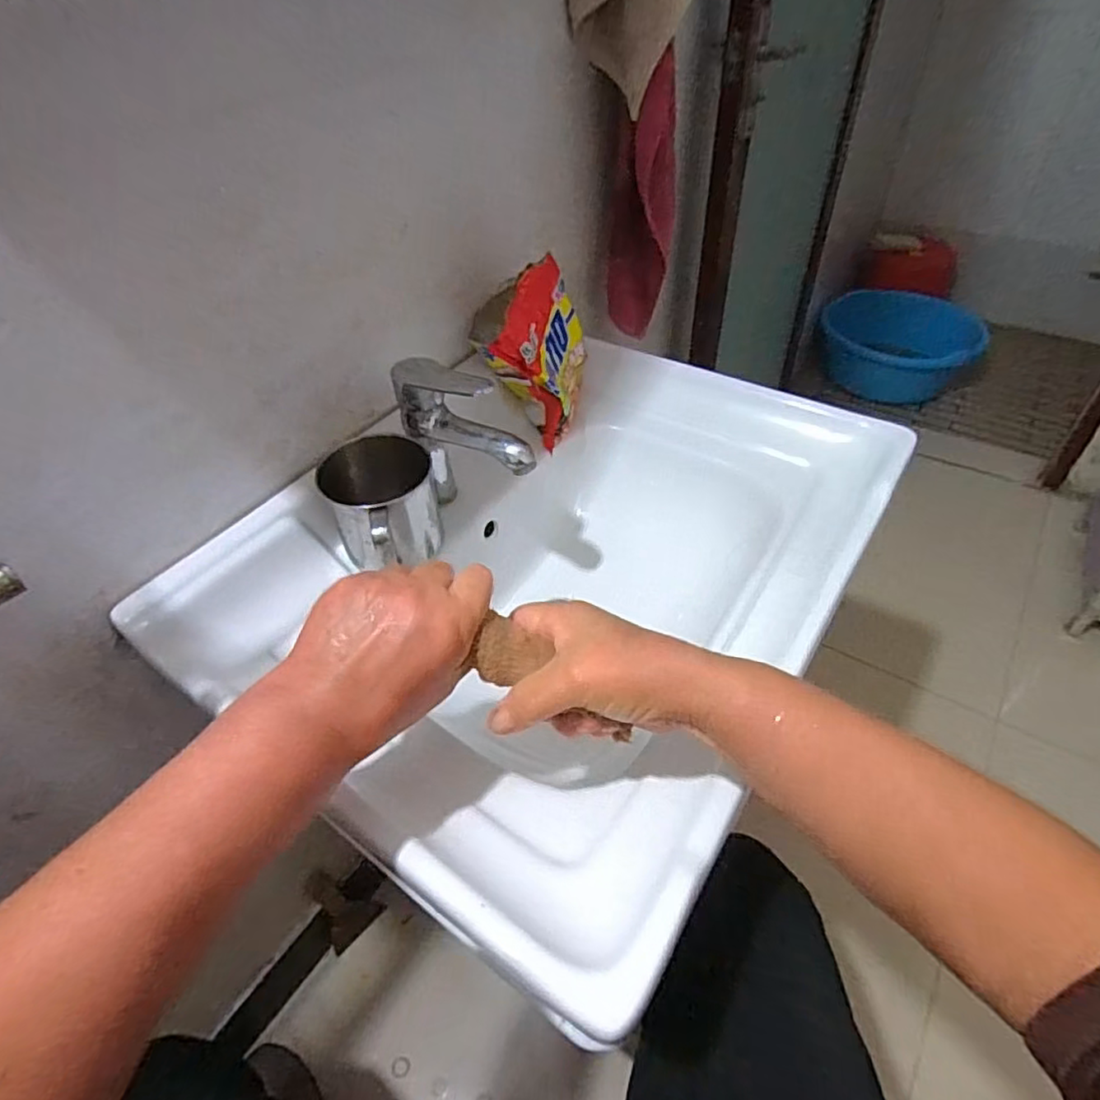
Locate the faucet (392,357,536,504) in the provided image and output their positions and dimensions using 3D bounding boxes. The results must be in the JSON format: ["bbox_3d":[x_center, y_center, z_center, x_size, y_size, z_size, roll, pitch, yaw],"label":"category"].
[{"bbox_3d":[-0.077,-0.097,0.588,0.148,0.149,0.039,24,52,26],"label":"faucet"}]

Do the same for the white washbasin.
[{"bbox_3d":[0.017,0.022,0.616,0.470,0.182,0.595,25,53,26],"label":"white washbasin"}]

